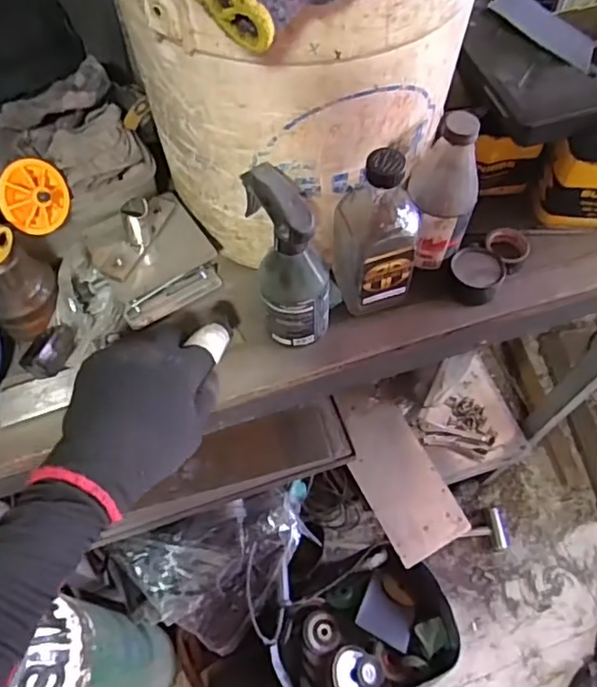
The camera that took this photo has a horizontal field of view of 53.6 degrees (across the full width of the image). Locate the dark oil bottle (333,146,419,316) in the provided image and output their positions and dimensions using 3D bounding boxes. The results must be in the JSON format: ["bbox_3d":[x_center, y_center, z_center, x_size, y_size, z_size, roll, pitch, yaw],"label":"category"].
[{"bbox_3d":[0.066,-0.092,0.510,0.066,0.168,0.056,-14,62,-7],"label":"dark oil bottle"}]

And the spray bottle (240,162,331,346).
[{"bbox_3d":[-0.010,-0.071,0.498,0.058,0.158,0.084,-15,62,-8],"label":"spray bottle"}]

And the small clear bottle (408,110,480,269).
[{"bbox_3d":[0.127,-0.127,0.526,0.059,0.145,0.052,16,62,9],"label":"small clear bottle"}]

